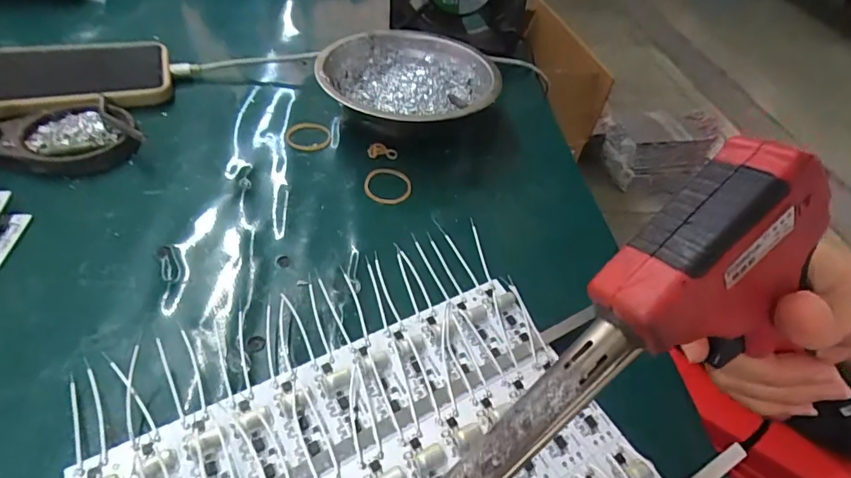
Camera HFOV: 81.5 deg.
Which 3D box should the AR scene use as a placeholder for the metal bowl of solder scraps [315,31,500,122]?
[{"bbox_3d":[-0.013,-0.110,0.363,0.123,0.041,0.123,4,46,-4],"label":"metal bowl of solder scraps"}]

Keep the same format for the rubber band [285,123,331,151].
[{"bbox_3d":[-0.082,-0.073,0.348,0.031,0.005,0.034,-4,45,-9],"label":"rubber band"}]

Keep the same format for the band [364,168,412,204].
[{"bbox_3d":[-0.024,-0.035,0.315,0.029,0.004,0.032,3,46,-5],"label":"band"}]

